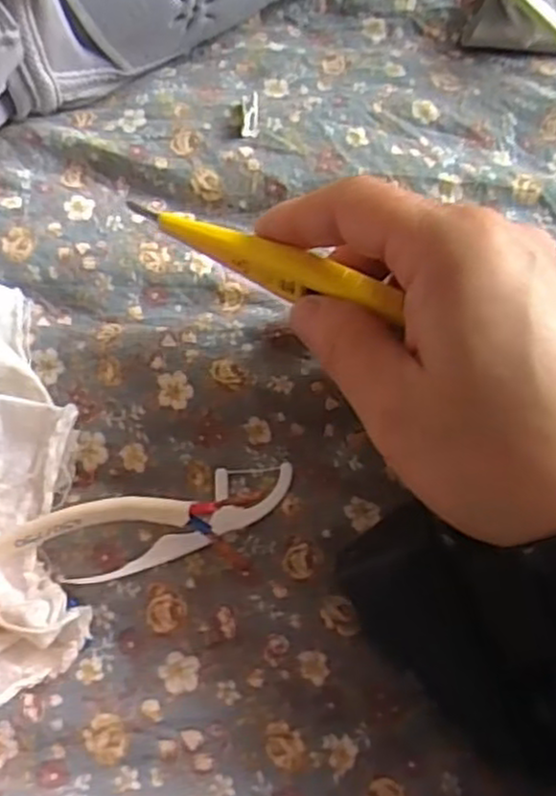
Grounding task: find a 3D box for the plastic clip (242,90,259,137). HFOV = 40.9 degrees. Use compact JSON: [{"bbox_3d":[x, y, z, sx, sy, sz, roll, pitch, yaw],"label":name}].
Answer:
[{"bbox_3d":[-0.011,-0.112,0.294,0.006,0.006,0.019,2,68,-1],"label":"plastic clip"}]

